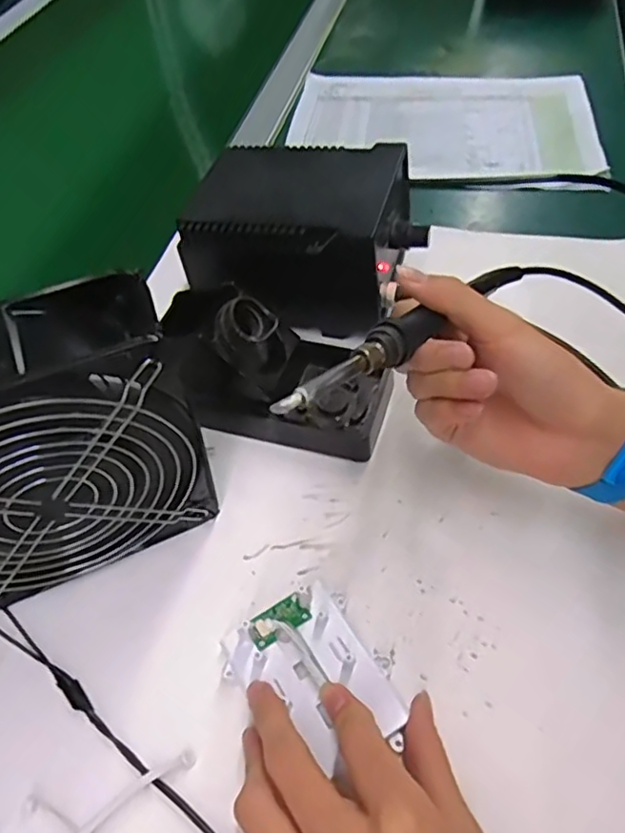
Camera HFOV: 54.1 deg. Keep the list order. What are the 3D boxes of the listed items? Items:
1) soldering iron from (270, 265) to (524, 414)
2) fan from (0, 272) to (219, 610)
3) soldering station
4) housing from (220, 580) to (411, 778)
[{"bbox_3d":[0.056,-0.047,0.306,0.016,0.015,0.215,33,42,24],"label":"soldering iron"},{"bbox_3d":[-0.129,0.023,0.293,0.149,0.150,0.062,-23,54,-14],"label":"fan"},{"bbox_3d":[-0.001,-0.135,0.450,0.160,0.086,0.114,10,53,11],"label":"soldering station"},{"bbox_3d":[0.003,0.125,0.295,0.064,0.012,0.079,-30,57,-19],"label":"housing"}]

